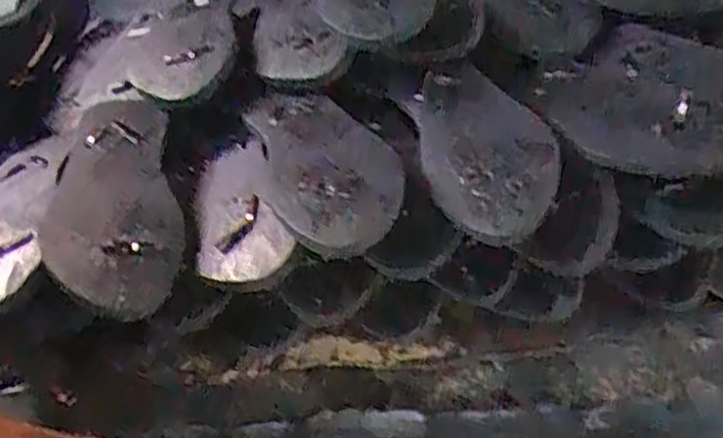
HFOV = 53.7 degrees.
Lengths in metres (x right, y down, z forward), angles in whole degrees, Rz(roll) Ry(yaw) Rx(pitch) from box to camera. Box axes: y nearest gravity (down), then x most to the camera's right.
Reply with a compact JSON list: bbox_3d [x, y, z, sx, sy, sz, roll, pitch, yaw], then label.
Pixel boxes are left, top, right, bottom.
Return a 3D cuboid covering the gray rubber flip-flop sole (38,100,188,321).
[{"bbox_3d":[-0.185,-0.022,0.529,0.091,0.019,0.225,-4,47,-19],"label":"gray rubber flip-flop sole"}]

